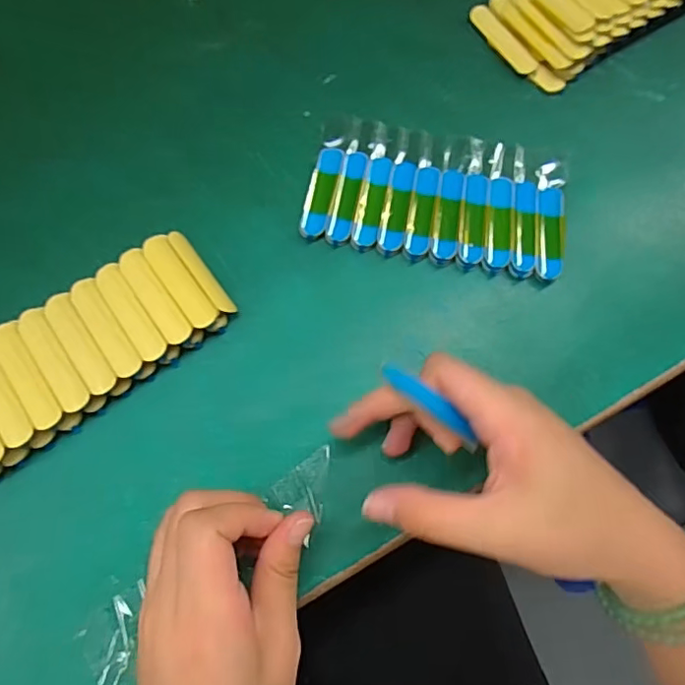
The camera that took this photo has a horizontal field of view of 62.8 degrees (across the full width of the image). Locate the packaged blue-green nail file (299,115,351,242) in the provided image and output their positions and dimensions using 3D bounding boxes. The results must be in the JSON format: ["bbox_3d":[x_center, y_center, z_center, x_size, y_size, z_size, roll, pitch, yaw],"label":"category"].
[{"bbox_3d":[-0.009,-0.104,0.344,0.018,0.006,0.090,10,73,2],"label":"packaged blue-green nail file"}]

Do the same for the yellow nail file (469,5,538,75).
[{"bbox_3d":[0.108,-0.204,0.377,0.013,0.004,0.063,-37,74,15],"label":"yellow nail file"}]

